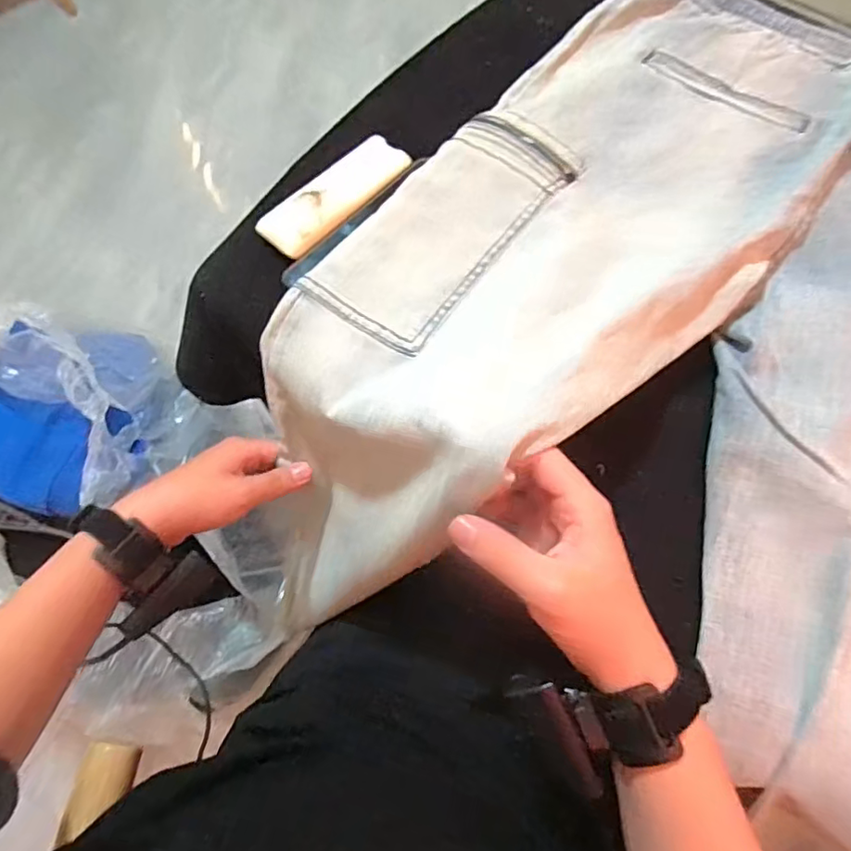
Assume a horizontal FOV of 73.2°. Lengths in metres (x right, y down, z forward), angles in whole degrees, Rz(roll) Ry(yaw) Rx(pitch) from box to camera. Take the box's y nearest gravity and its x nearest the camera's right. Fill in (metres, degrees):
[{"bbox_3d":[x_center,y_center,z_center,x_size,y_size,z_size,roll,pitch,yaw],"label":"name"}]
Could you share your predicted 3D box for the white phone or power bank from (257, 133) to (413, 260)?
[{"bbox_3d":[-0.069,-0.185,0.455,0.051,0.010,0.132,37,72,15],"label":"white phone or power bank"}]

